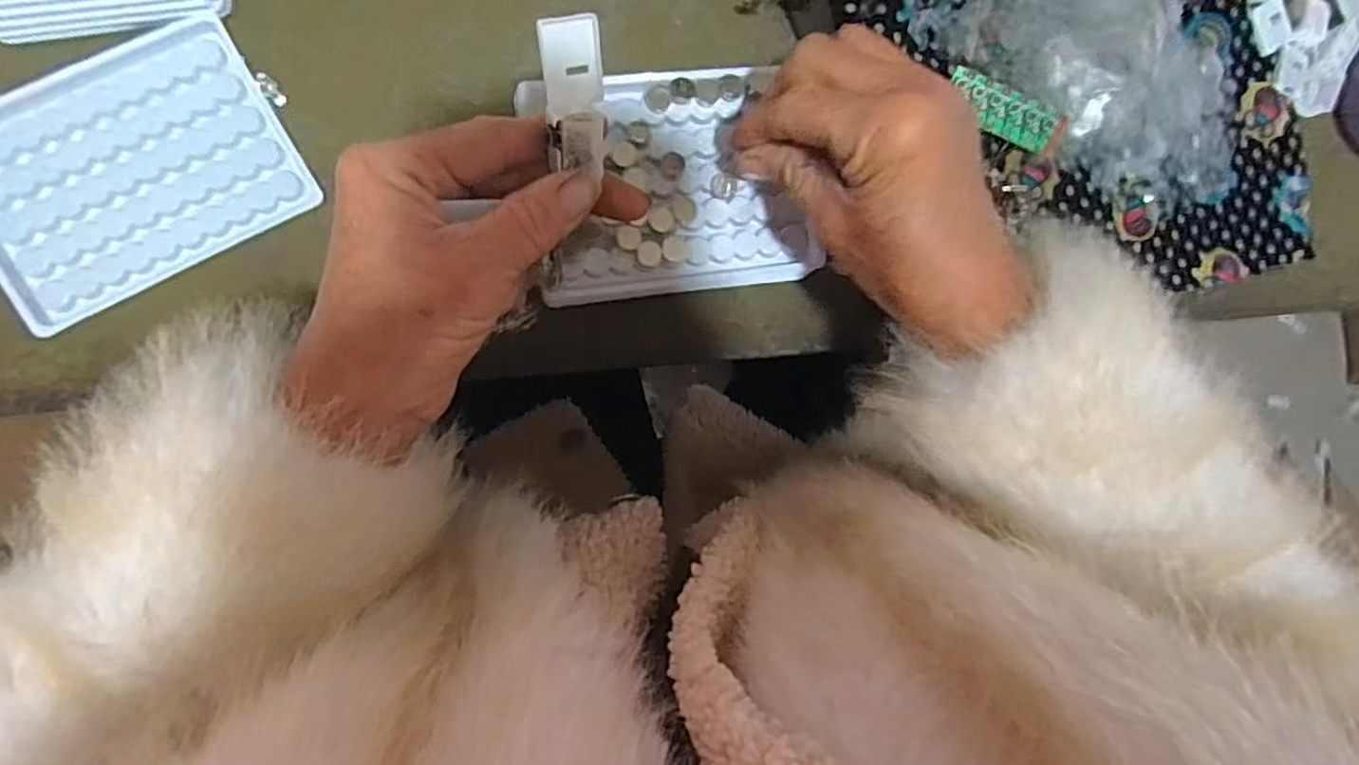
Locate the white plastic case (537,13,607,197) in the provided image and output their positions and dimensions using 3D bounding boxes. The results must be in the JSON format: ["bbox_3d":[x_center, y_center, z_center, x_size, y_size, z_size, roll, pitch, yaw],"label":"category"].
[{"bbox_3d":[-0.035,-0.096,0.234,0.020,0.009,0.049,-9,134,-9],"label":"white plastic case"}]

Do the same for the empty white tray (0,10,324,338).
[{"bbox_3d":[-0.239,-0.091,0.298,0.130,0.005,0.094,-30,95,-7],"label":"empty white tray"}]

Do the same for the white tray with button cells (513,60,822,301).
[{"bbox_3d":[-0.003,-0.091,0.314,0.121,0.014,0.097,-8,92,-9],"label":"white tray with button cells"}]

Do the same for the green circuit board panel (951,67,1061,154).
[{"bbox_3d":[0.164,-0.138,0.354,0.059,0.022,0.006,25,47,-3],"label":"green circuit board panel"}]

